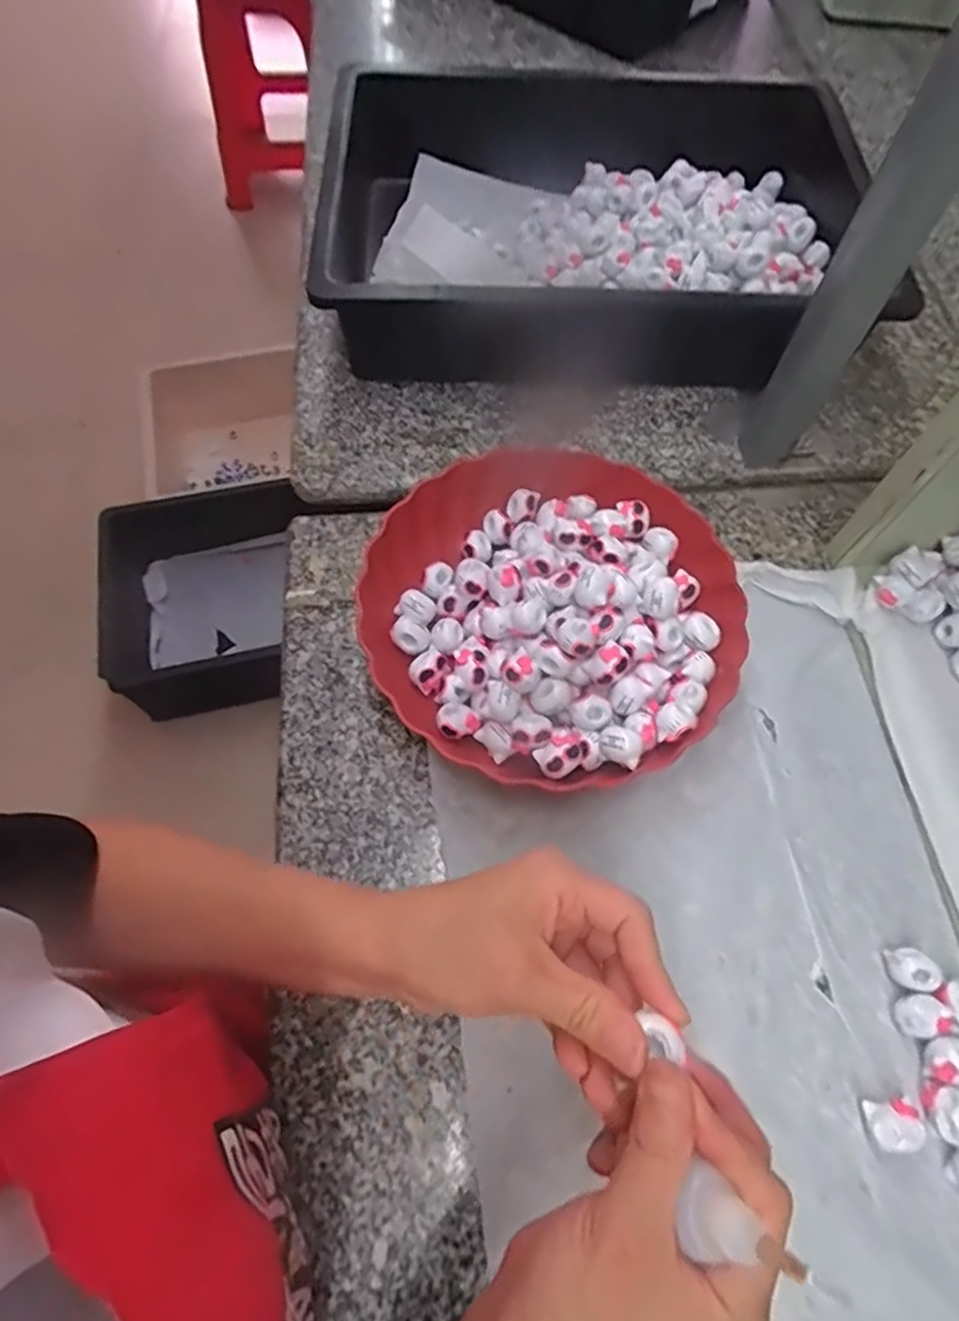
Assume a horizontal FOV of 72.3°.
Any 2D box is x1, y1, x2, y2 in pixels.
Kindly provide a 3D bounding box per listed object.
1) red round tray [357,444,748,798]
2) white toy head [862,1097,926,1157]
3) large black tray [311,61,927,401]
[{"bbox_3d":[0.046,-0.032,0.434,0.236,0.066,0.224,0,65,-1],"label":"red round tray"},{"bbox_3d":[0.211,0.237,0.335,0.022,0.022,0.024,0,65,-1],"label":"white toy head"},{"bbox_3d":[0.103,-0.399,0.590,0.451,0.094,0.341,-1,65,-1],"label":"large black tray"}]

